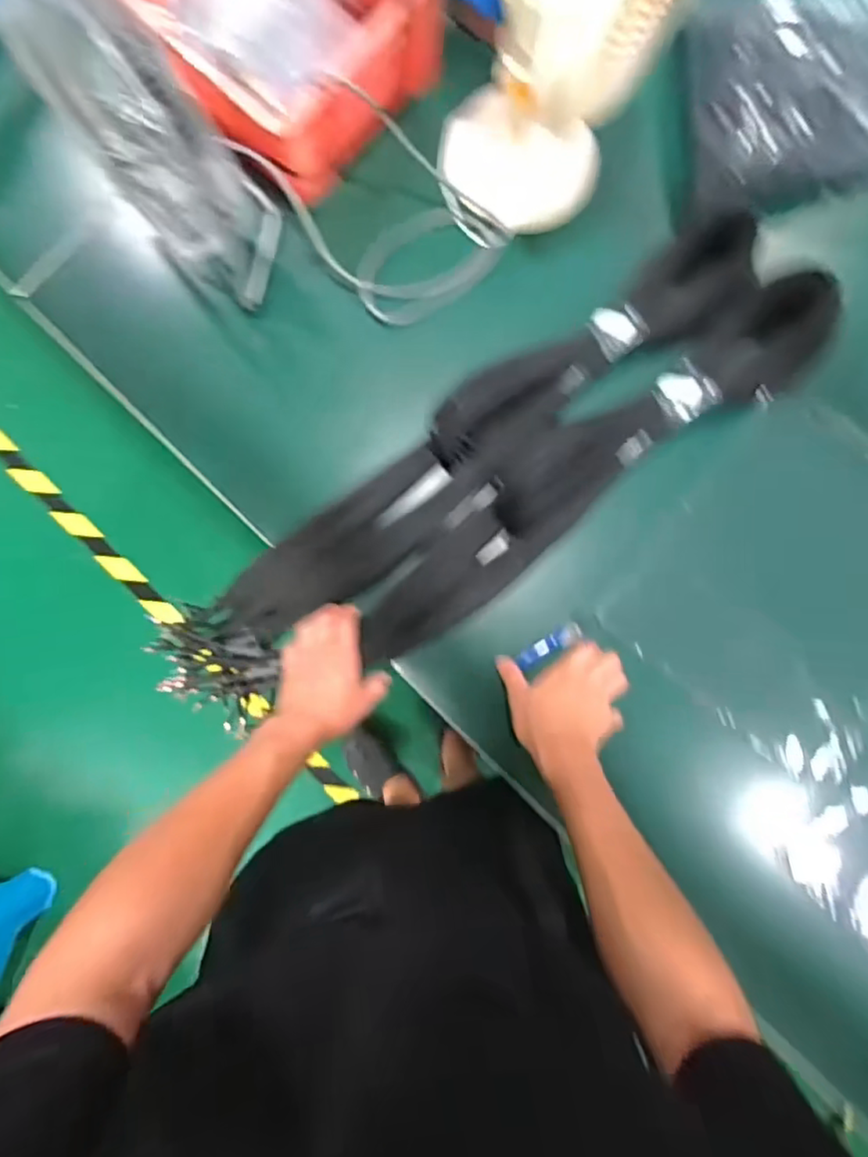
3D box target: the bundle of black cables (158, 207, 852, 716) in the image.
[{"bbox_3d":[0.040,-0.084,0.751,0.880,0.141,0.219,-33,85,9],"label":"bundle of black cables"}]

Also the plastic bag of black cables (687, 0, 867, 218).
[{"bbox_3d":[0.490,-0.561,0.710,0.375,0.091,0.272,-3,86,2],"label":"plastic bag of black cables"}]

